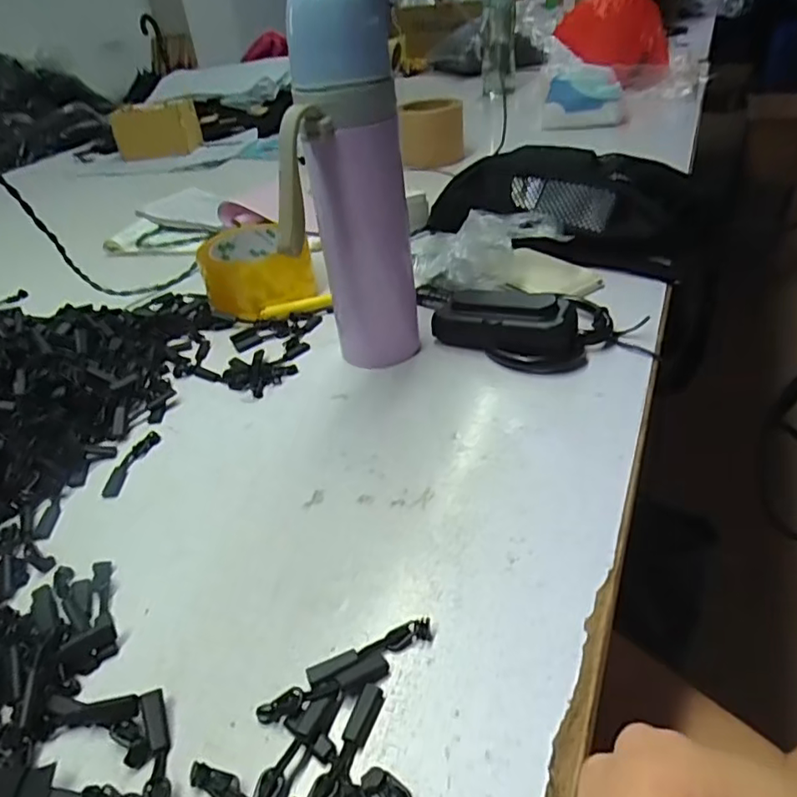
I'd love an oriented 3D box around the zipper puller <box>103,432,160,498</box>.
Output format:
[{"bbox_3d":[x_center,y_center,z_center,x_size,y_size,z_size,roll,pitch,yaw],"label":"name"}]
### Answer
[{"bbox_3d":[-0.178,0.043,0.389,0.012,0.005,0.057,3,38,13],"label":"zipper puller"}]

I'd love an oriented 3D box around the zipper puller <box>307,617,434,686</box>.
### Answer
[{"bbox_3d":[-0.013,0.114,0.266,0.058,0.006,0.011,-17,38,-14],"label":"zipper puller"}]

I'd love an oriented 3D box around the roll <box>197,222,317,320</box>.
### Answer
[{"bbox_3d":[-0.132,-0.124,0.560,0.099,0.054,0.108,-11,37,-6],"label":"roll"}]

